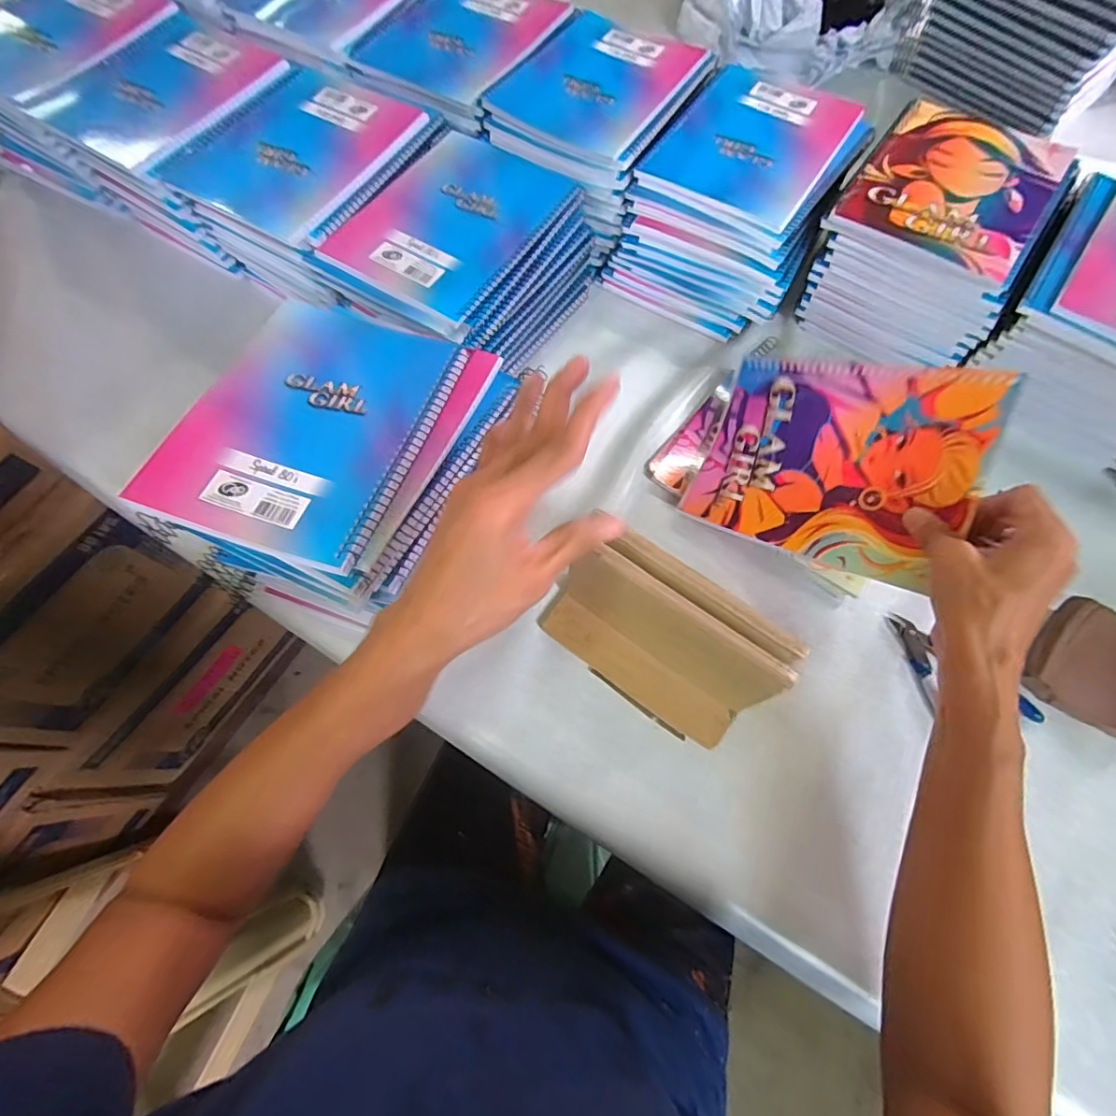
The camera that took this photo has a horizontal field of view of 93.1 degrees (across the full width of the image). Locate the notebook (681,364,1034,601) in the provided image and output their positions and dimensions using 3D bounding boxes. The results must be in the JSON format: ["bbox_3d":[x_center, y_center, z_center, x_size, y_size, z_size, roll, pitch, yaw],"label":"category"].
[{"bbox_3d":[0.200,-0.073,0.399,0.193,0.024,0.143,27,107,43],"label":"notebook"}]

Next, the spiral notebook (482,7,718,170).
[{"bbox_3d":[0.044,-0.470,0.522,0.162,0.011,0.191,30,70,11],"label":"spiral notebook"}]

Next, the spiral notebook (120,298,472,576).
[{"bbox_3d":[-0.165,-0.093,0.358,0.144,0.011,0.189,18,66,3],"label":"spiral notebook"}]

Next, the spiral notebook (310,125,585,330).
[{"bbox_3d":[-0.091,-0.299,0.467,0.149,0.013,0.200,29,70,10],"label":"spiral notebook"}]

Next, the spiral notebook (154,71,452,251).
[{"bbox_3d":[-0.233,-0.374,0.479,0.175,0.011,0.193,25,70,9],"label":"spiral notebook"}]

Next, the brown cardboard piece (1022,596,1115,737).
[{"bbox_3d":[0.414,0.086,0.406,0.084,0.024,0.092,36,72,13],"label":"brown cardboard piece"}]

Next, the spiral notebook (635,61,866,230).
[{"bbox_3d":[0.186,-0.396,0.501,0.147,0.011,0.190,31,71,11],"label":"spiral notebook"}]

